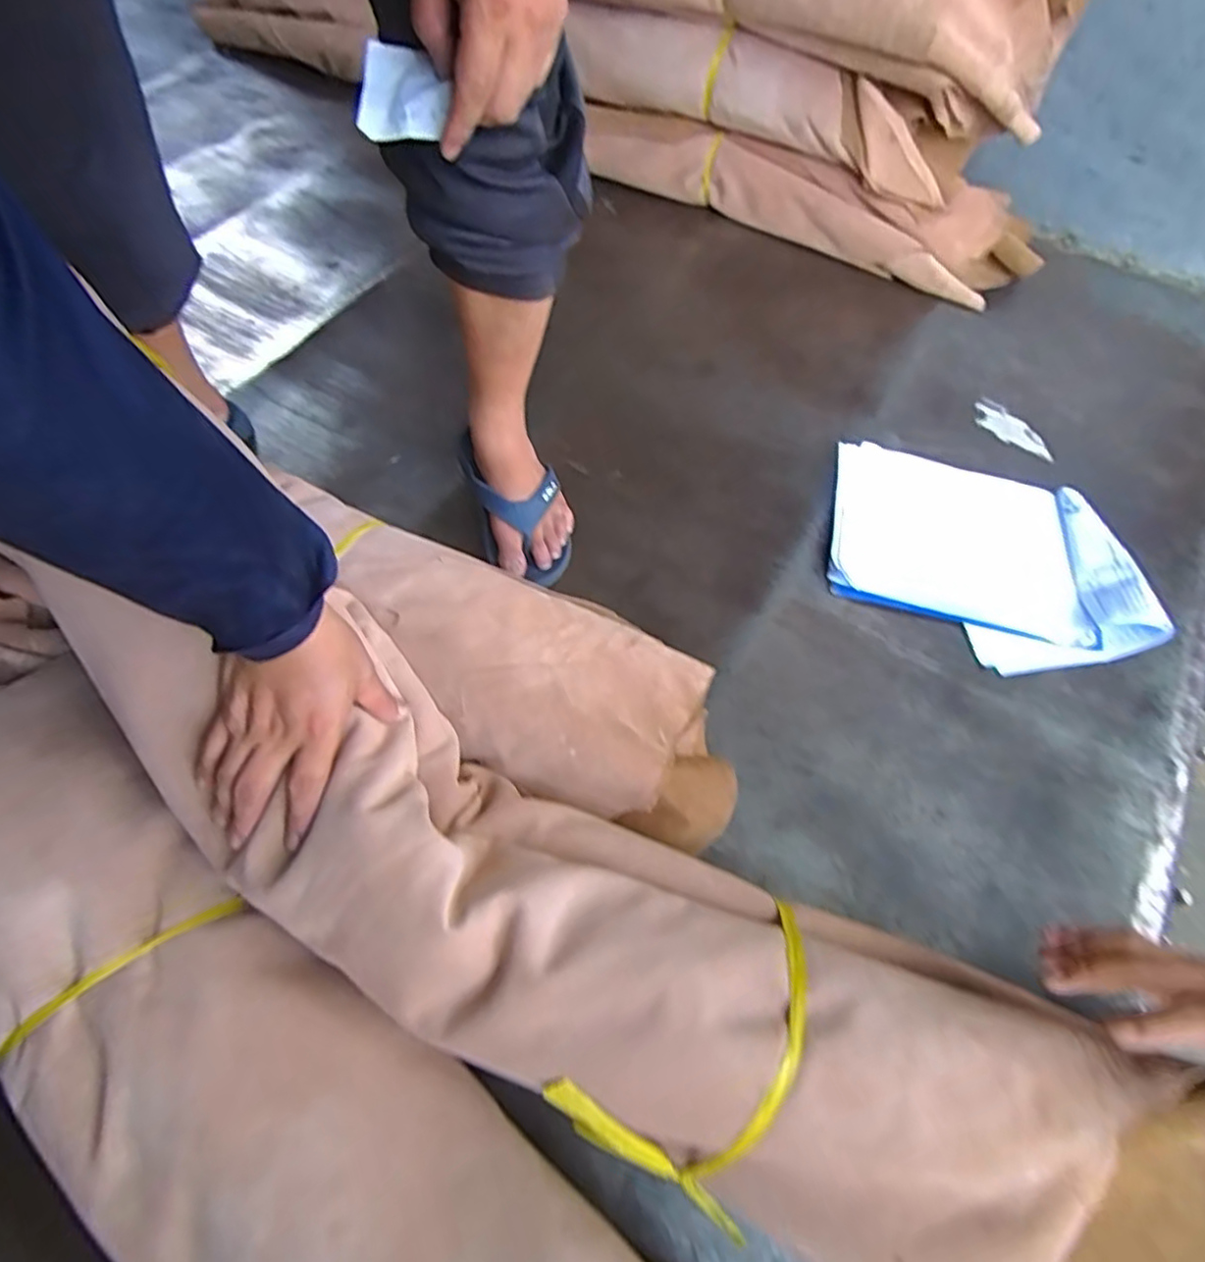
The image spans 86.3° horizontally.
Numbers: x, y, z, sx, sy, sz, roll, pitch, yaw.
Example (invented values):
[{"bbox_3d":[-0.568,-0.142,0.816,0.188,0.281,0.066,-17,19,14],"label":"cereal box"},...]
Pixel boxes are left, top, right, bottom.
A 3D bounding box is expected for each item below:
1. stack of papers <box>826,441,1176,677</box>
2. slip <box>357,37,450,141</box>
[{"bbox_3d":[0.446,-0.094,0.759,0.349,0.031,0.263,15,63,6],"label":"stack of papers"},{"bbox_3d":[-0.123,-0.335,0.398,0.058,0.010,0.057,8,91,12],"label":"slip"}]

